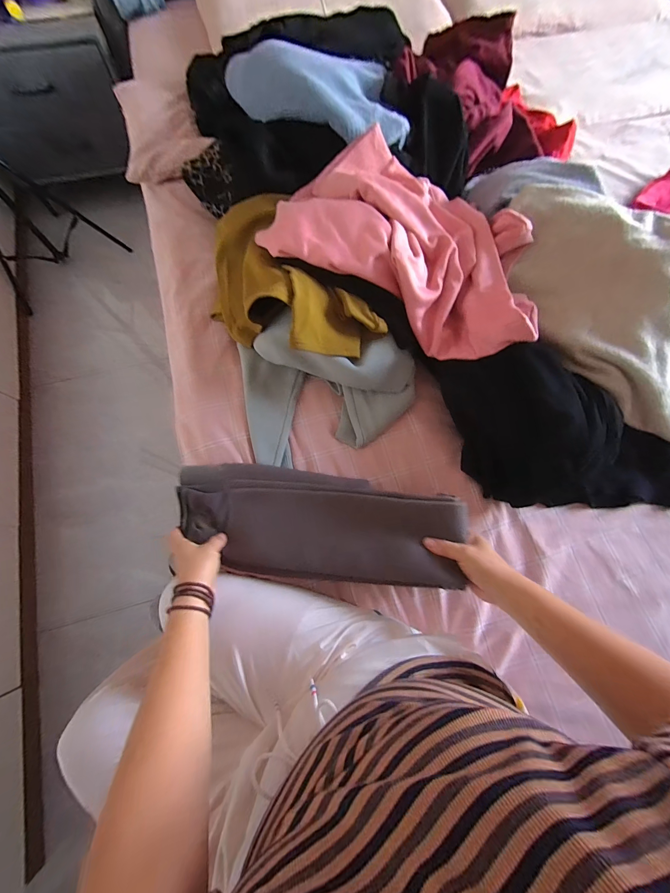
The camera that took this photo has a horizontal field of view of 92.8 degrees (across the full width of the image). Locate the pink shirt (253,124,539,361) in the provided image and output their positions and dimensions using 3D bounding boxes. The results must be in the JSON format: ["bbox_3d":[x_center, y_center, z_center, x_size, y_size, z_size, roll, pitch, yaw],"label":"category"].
[{"bbox_3d":[0.137,-0.363,0.560,0.476,0.108,0.304,27,75,6],"label":"pink shirt"}]

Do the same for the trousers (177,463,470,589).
[{"bbox_3d":[-0.035,0.121,0.507,0.446,0.053,0.170,7,74,7],"label":"trousers"}]

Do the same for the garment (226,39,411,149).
[{"bbox_3d":[-0.035,-0.636,0.573,0.304,0.068,0.230,-10,74,-5],"label":"garment"}]

